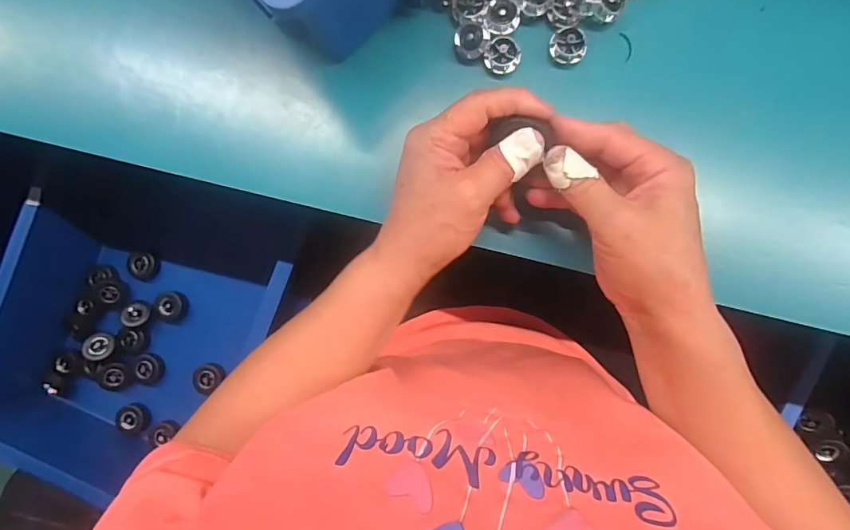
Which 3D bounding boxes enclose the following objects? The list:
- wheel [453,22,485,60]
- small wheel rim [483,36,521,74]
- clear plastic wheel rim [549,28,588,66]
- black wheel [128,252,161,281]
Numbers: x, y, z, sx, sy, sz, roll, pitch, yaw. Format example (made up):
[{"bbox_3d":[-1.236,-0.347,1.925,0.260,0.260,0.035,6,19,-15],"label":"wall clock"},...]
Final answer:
[{"bbox_3d":[0.031,-0.157,0.329,0.021,0.016,0.021,0,90,4],"label":"wheel"},{"bbox_3d":[0.056,-0.148,0.330,0.023,0.012,0.024,0,90,4],"label":"small wheel rim"},{"bbox_3d":[0.101,-0.154,0.327,0.024,0.012,0.025,3,91,4],"label":"clear plastic wheel rim"},{"bbox_3d":[-0.350,0.002,0.579,0.038,0.009,0.035,0,90,4],"label":"black wheel"}]

